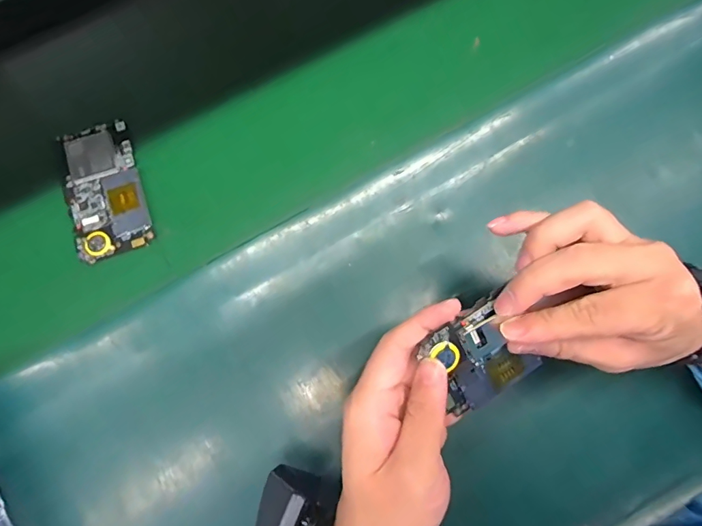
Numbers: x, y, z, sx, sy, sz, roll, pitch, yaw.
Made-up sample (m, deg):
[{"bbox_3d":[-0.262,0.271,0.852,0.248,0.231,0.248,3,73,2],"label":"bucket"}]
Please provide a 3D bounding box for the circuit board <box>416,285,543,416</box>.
[{"bbox_3d":[0.081,0.059,0.273,0.062,0.009,0.067,-34,113,-6],"label":"circuit board"}]

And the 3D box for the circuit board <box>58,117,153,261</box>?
[{"bbox_3d":[-0.219,-0.066,0.384,0.064,0.009,0.121,-19,78,-4],"label":"circuit board"}]

